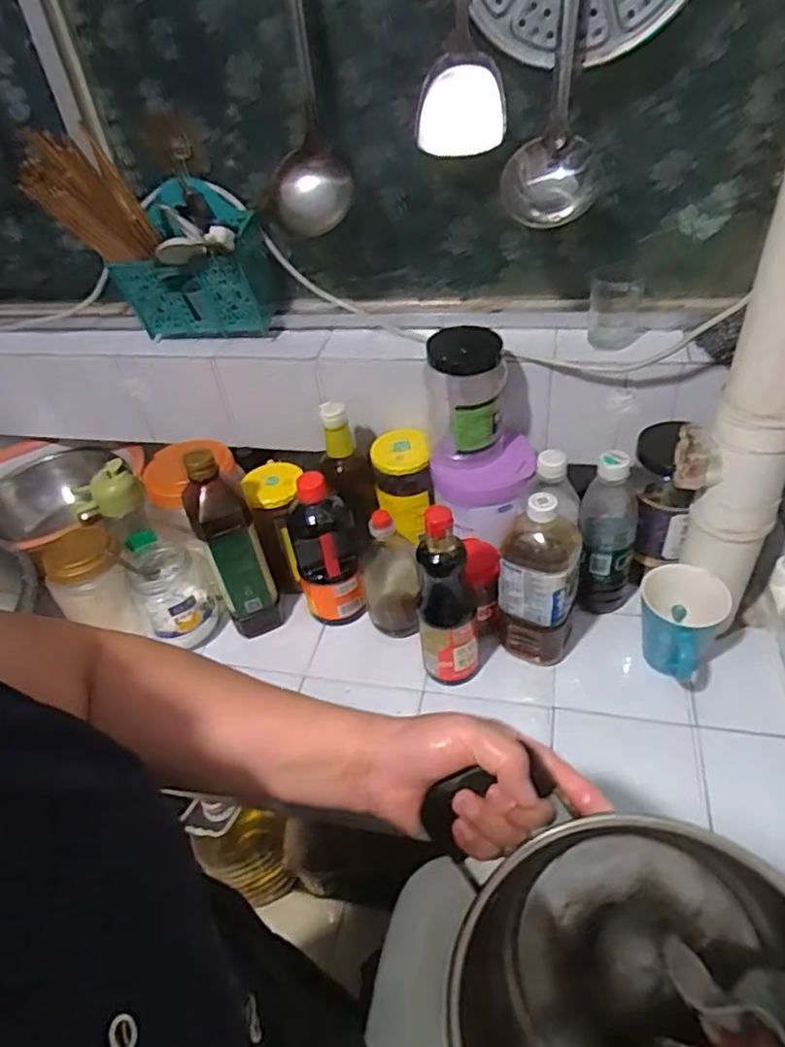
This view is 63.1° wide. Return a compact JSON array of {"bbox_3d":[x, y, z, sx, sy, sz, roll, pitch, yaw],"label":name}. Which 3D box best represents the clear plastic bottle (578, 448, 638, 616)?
[{"bbox_3d":[0.257,0.012,0.756,0.070,0.223,0.064,11,44,20],"label":"clear plastic bottle"}]

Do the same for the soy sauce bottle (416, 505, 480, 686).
[{"bbox_3d":[0.059,0.091,0.690,0.068,0.228,0.064,-7,41,1],"label":"soy sauce bottle"}]

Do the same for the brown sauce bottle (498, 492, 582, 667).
[{"bbox_3d":[0.163,0.064,0.715,0.082,0.219,0.072,4,42,13],"label":"brown sauce bottle"}]

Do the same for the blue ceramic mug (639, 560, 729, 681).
[{"bbox_3d":[0.307,0.120,0.695,0.085,0.113,0.101,15,46,24],"label":"blue ceramic mug"}]

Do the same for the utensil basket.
[{"bbox_3d":[-0.265,-0.327,0.826,0.177,0.179,0.095,3,42,12],"label":"utensil basket"}]

